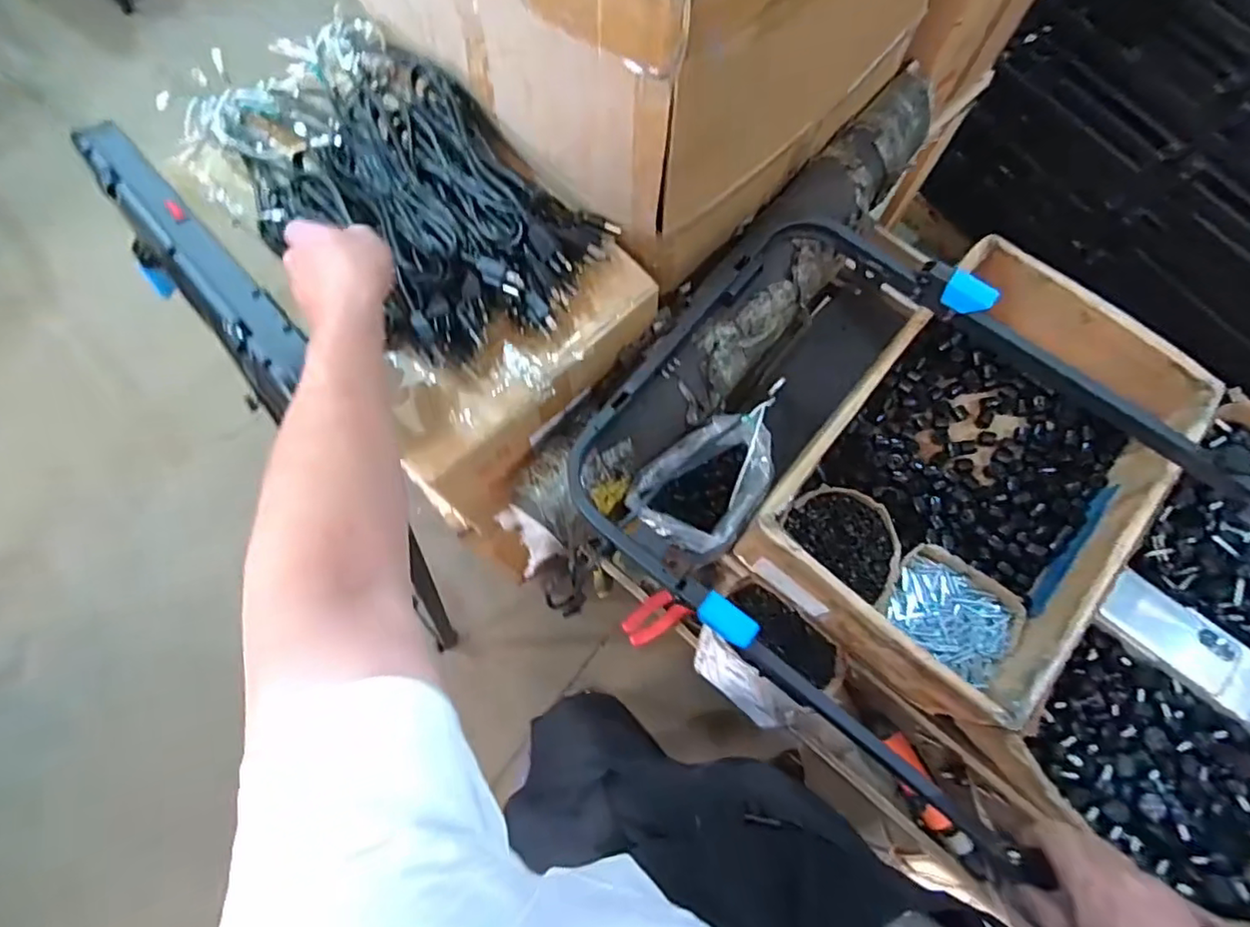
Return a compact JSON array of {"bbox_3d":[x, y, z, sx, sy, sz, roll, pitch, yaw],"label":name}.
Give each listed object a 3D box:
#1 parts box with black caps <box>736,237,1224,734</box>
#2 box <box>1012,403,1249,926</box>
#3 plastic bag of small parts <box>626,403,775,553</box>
[{"bbox_3d":[0.443,0.015,0.798,0.333,0.168,0.521,40,76,11],"label":"parts box with black caps"},{"bbox_3d":[0.720,0.226,0.726,0.316,0.108,0.589,43,77,12],"label":"box"},{"bbox_3d":[0.107,0.032,0.785,0.185,0.125,0.123,-35,76,-11],"label":"plastic bag of small parts"}]

